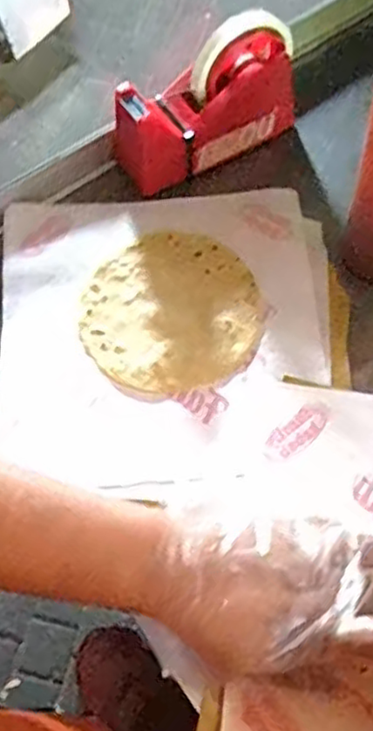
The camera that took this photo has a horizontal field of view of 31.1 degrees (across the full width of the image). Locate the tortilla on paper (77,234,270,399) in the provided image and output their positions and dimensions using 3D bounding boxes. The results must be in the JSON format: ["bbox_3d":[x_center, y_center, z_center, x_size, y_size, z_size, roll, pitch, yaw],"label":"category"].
[{"bbox_3d":[-0.012,-0.044,0.537,0.138,0.005,0.144,-1,67,2],"label":"tortilla on paper"}]

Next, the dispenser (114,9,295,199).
[{"bbox_3d":[0.014,-0.222,0.564,0.167,0.099,0.063,-30,69,-10],"label":"dispenser"}]

